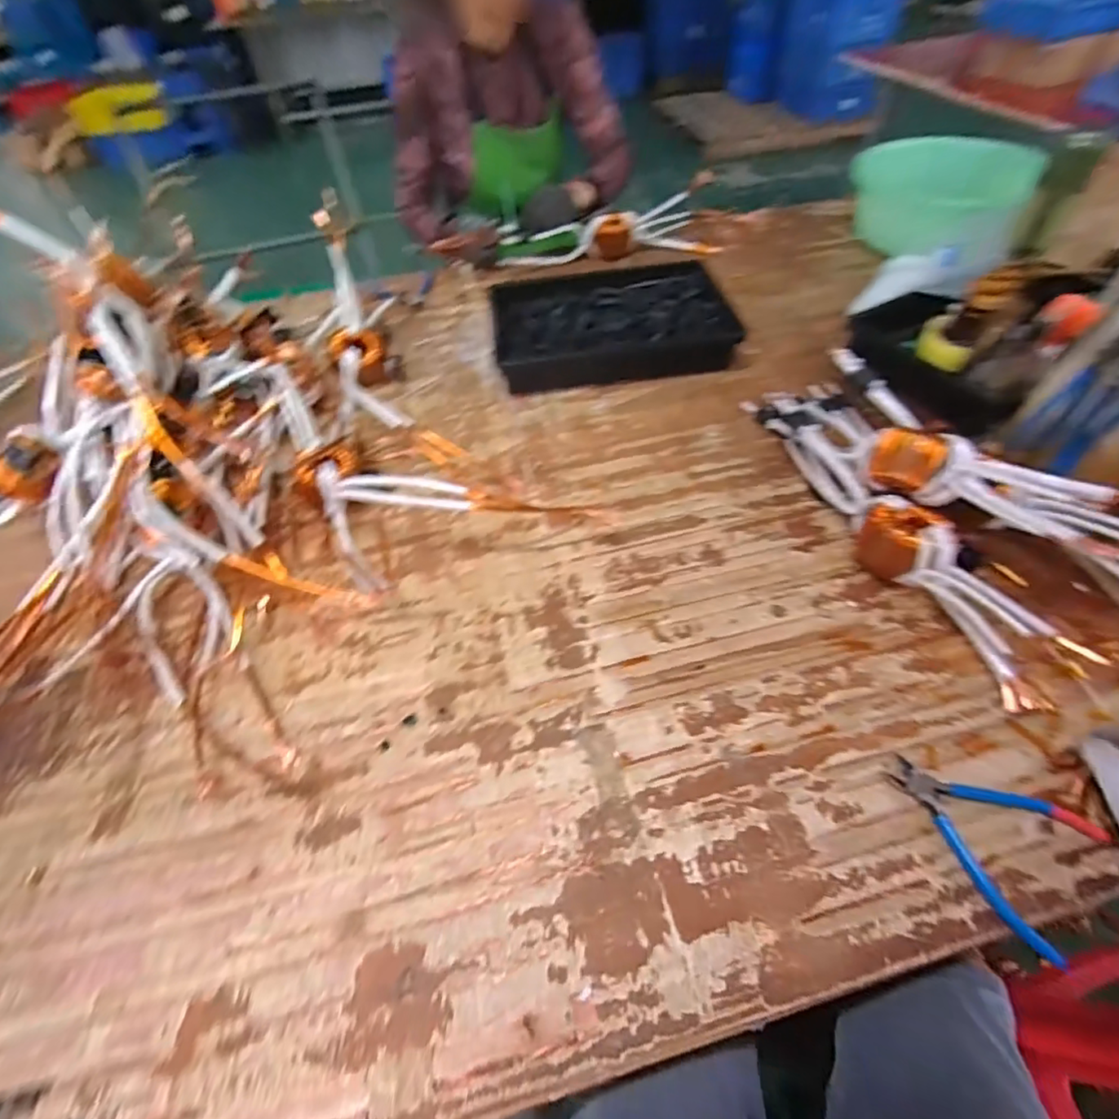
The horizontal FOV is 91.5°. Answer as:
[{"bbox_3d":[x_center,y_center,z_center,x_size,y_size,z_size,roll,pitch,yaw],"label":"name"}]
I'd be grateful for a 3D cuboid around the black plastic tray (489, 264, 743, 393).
[{"bbox_3d":[0.080,-0.387,0.886,0.364,0.068,0.244,-4,52,0],"label":"black plastic tray"}]

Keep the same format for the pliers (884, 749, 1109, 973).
[{"bbox_3d":[0.335,0.210,0.429,0.115,0.014,0.134,-38,59,-23],"label":"pliers"}]

